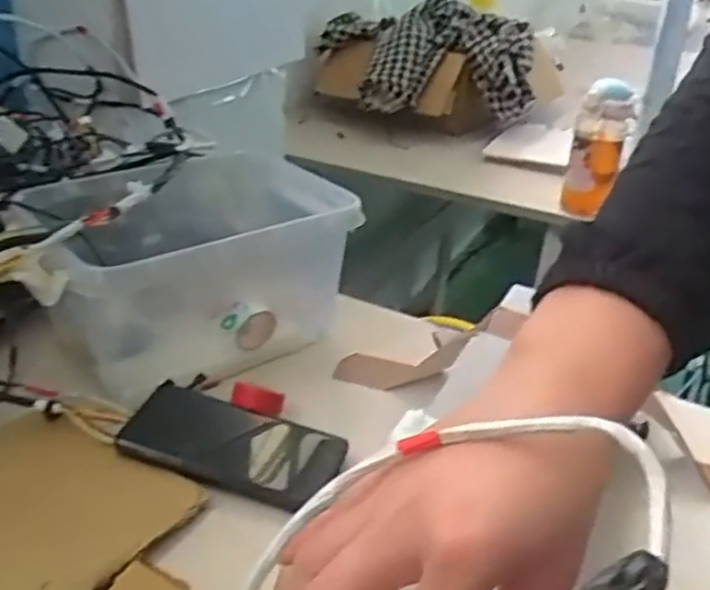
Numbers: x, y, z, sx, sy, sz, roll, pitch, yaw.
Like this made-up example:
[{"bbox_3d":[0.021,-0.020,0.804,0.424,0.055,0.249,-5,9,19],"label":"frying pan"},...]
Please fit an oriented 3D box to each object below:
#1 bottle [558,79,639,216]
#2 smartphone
[{"bbox_3d":[0.373,-0.222,1.108,0.078,0.209,0.079,12,29,15],"label":"bottle"},{"bbox_3d":[-0.097,0.113,0.553,0.168,0.012,0.085,15,30,21],"label":"smartphone"}]

